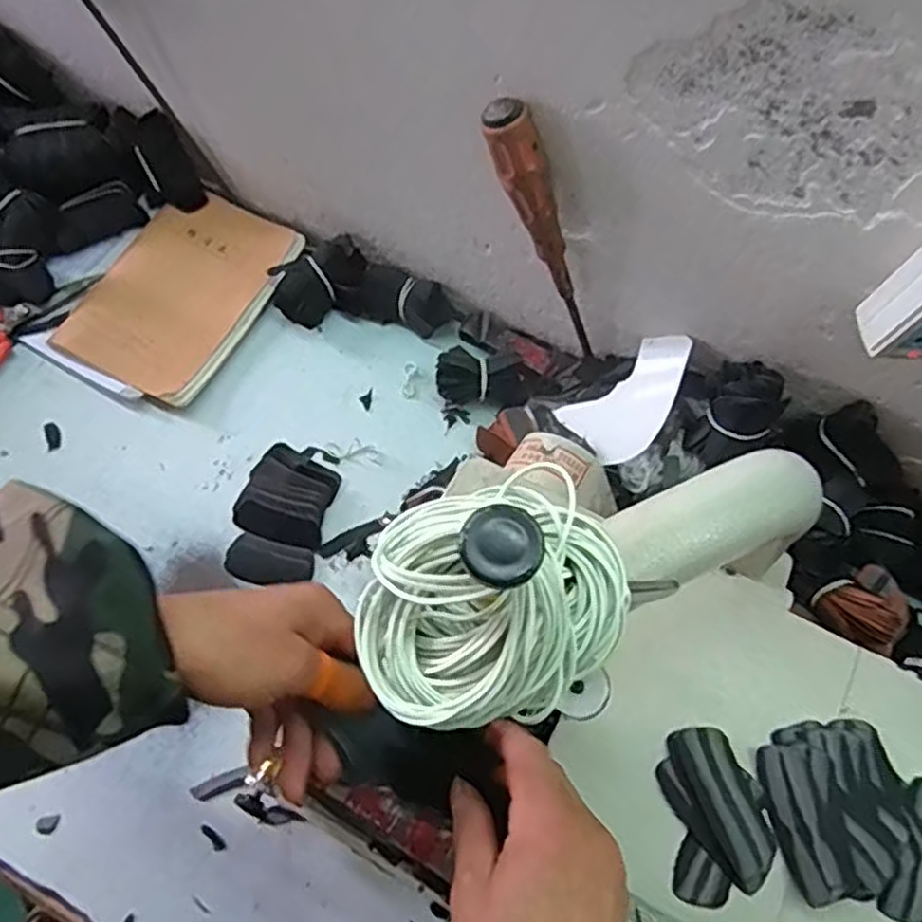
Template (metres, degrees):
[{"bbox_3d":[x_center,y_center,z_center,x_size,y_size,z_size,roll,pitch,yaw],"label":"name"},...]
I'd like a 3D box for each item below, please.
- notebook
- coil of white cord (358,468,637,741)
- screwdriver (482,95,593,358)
[{"bbox_3d":[-0.252,-0.154,0.657,0.140,0.015,0.198,25,70,10],"label":"notebook"},{"bbox_3d":[0.010,0.041,0.220,0.084,0.027,0.068,-22,69,-8],"label":"coil of white cord"},{"bbox_3d":[0.067,-0.155,0.528,0.026,0.247,0.027,9,66,27],"label":"screwdriver"}]

